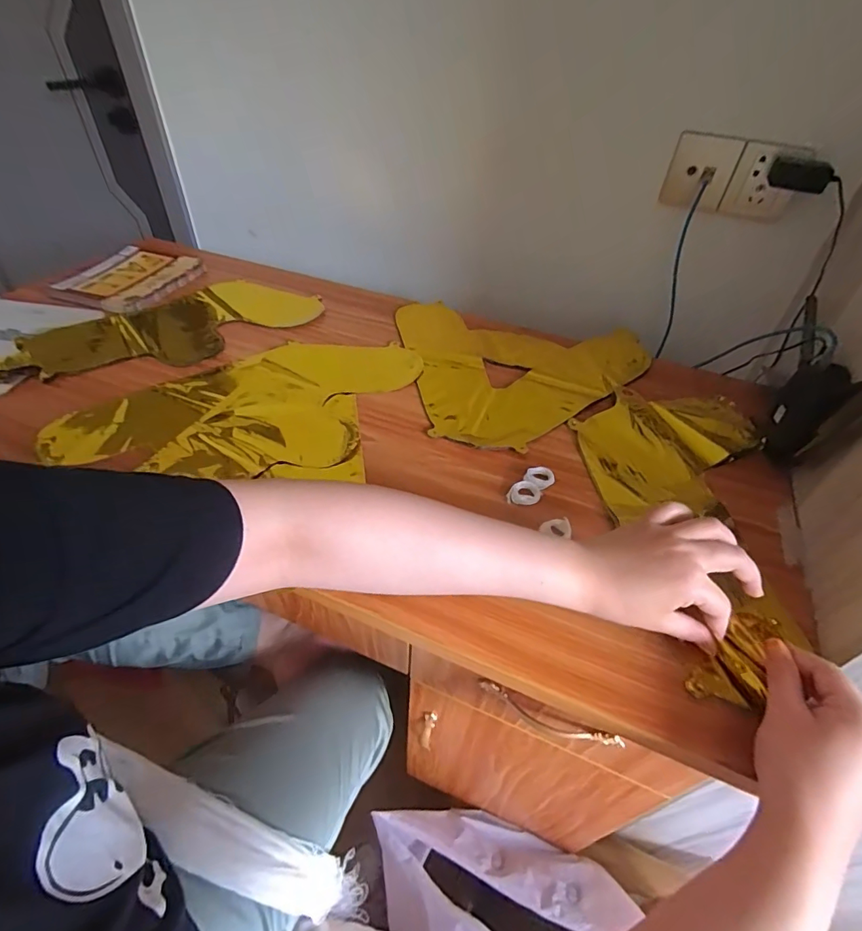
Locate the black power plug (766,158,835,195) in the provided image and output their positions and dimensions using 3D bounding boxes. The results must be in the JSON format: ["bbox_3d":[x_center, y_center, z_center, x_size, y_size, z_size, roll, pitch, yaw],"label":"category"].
[{"bbox_3d":[0.492,-0.388,0.628,0.070,0.035,0.033,25,49,21],"label":"black power plug"}]

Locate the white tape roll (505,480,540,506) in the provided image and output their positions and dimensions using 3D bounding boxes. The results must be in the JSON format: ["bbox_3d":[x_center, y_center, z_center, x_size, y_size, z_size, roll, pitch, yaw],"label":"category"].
[{"bbox_3d":[0.099,0.030,0.513,0.037,0.012,0.026,-11,46,-14],"label":"white tape roll"}]

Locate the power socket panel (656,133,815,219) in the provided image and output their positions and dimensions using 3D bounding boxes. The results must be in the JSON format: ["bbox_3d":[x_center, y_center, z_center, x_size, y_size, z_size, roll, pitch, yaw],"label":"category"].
[{"bbox_3d":[0.429,-0.411,0.675,0.166,0.093,0.025,16,47,12],"label":"power socket panel"}]

